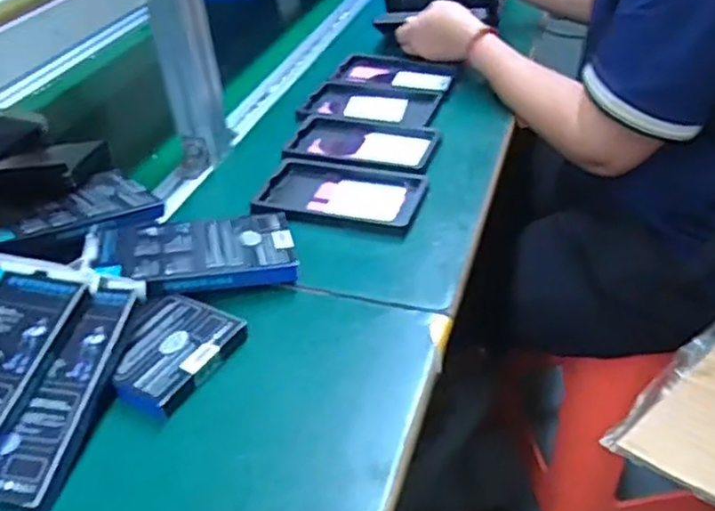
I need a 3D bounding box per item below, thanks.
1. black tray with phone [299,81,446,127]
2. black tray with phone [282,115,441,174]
[{"bbox_3d":[0.018,-0.182,0.856,0.164,0.014,0.098,9,39,18],"label":"black tray with phone"},{"bbox_3d":[0.006,-0.124,0.778,0.157,0.012,0.101,7,39,16],"label":"black tray with phone"}]

